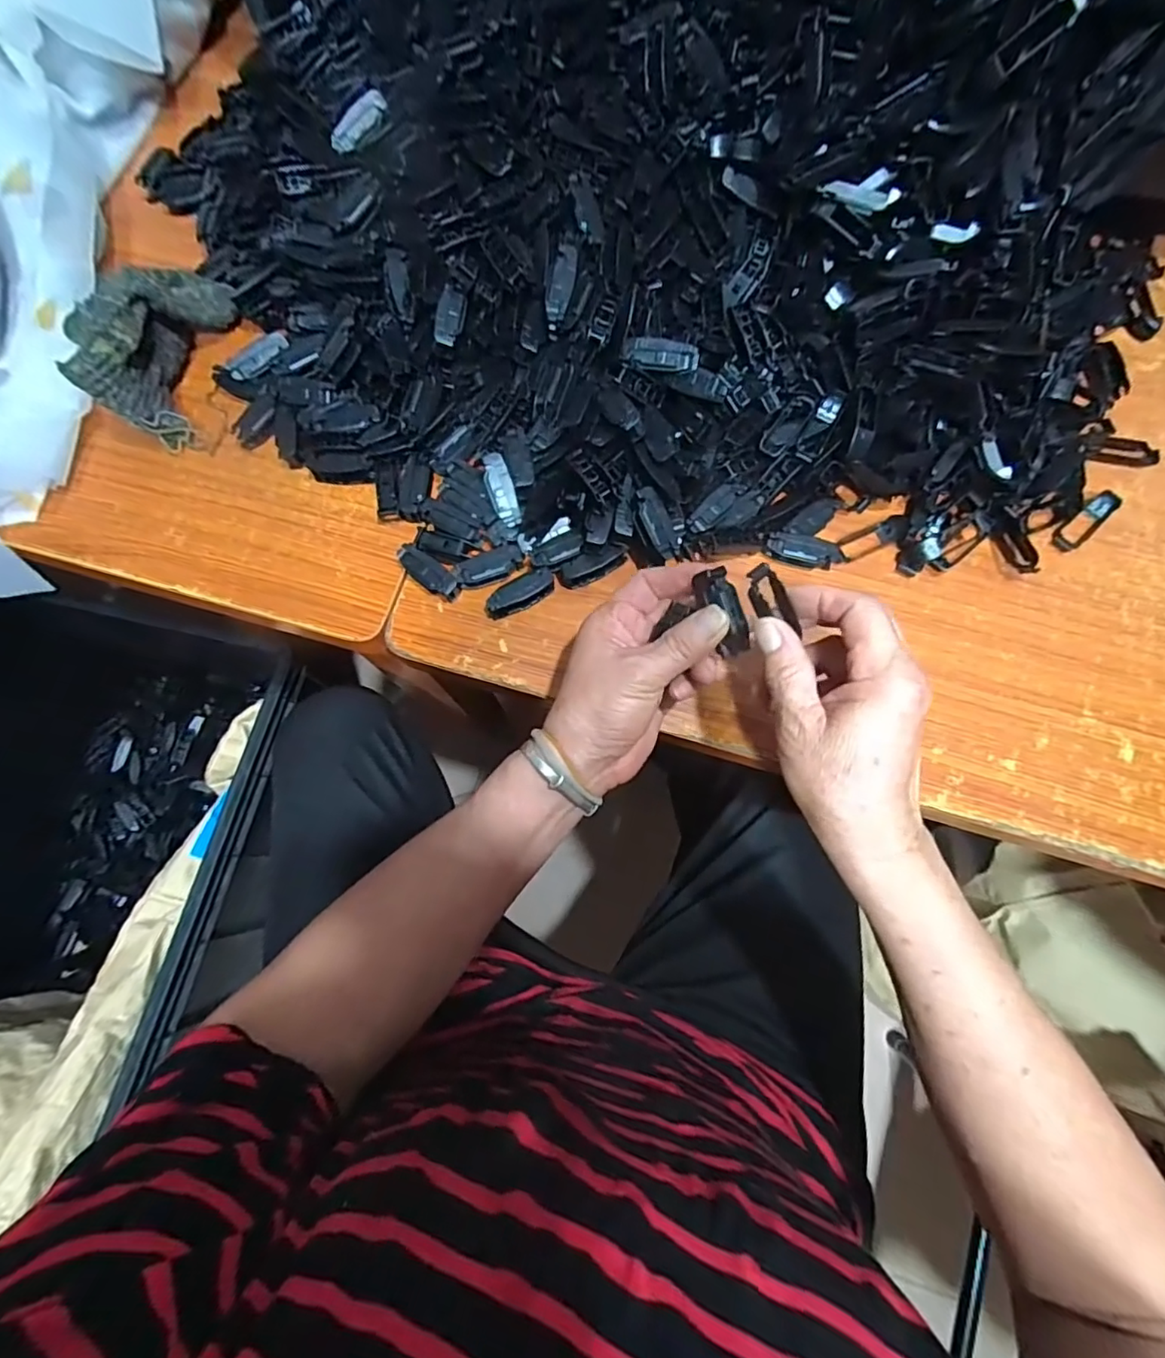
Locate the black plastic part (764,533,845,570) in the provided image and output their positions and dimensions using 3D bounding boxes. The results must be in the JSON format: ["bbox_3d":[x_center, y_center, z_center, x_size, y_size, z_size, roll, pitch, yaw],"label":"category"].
[{"bbox_3d":[0.156,-0.090,0.408,0.055,0.018,0.014,17,76,5],"label":"black plastic part"}]

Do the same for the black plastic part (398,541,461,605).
[{"bbox_3d":[-0.108,-0.073,0.407,0.049,0.019,0.018,41,79,10],"label":"black plastic part"}]

